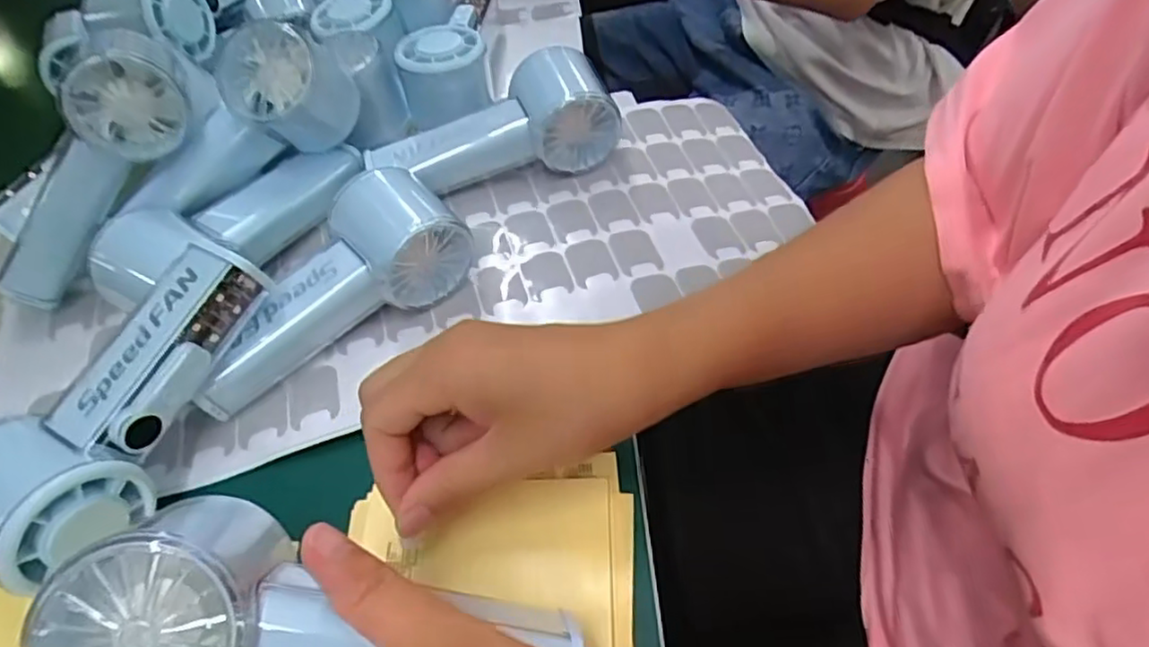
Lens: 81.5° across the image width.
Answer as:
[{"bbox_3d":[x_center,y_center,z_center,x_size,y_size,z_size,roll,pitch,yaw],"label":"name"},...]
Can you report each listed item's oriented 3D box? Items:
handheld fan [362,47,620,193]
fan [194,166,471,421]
[{"bbox_3d":[-0.051,-0.121,0.412,0.147,0.059,0.054,-14,51,-5],"label":"handheld fan"},{"bbox_3d":[-0.125,-0.012,0.345,0.145,0.051,0.054,-44,60,-11],"label":"fan"}]

